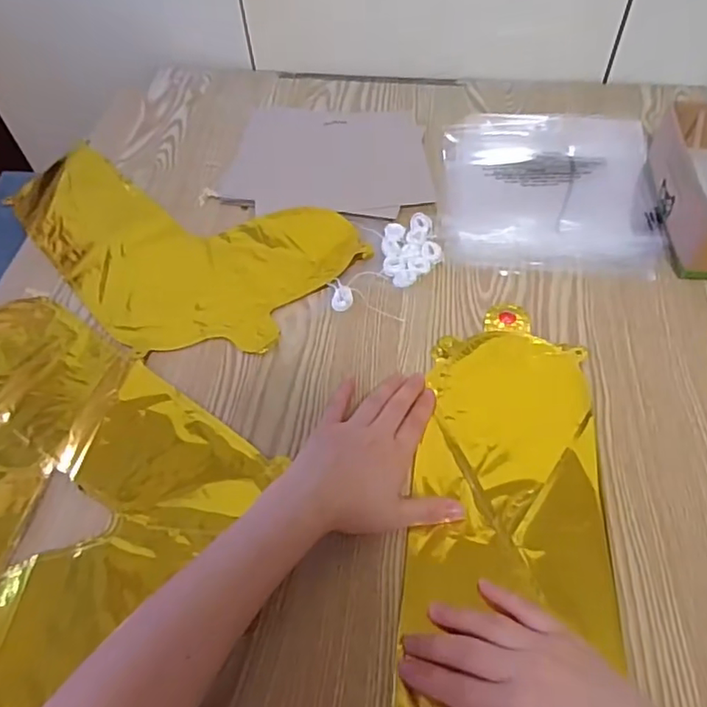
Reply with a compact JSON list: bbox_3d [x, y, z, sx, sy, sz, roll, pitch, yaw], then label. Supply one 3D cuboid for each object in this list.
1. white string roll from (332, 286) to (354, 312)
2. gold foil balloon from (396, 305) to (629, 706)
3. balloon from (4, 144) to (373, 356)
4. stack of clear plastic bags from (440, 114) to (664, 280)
[{"bbox_3d":[-0.010,-0.052,0.529,0.019,0.010,0.025,-3,55,1],"label":"white string roll"},{"bbox_3d":[0.107,0.142,0.392,0.134,0.014,0.423,6,55,7],"label":"gold foil balloon"},{"bbox_3d":[-0.202,-0.133,0.593,0.386,0.006,0.224,33,63,23],"label":"balloon"},{"bbox_3d":[0.208,-0.182,0.614,0.216,0.009,0.251,5,55,6],"label":"stack of clear plastic bags"}]

